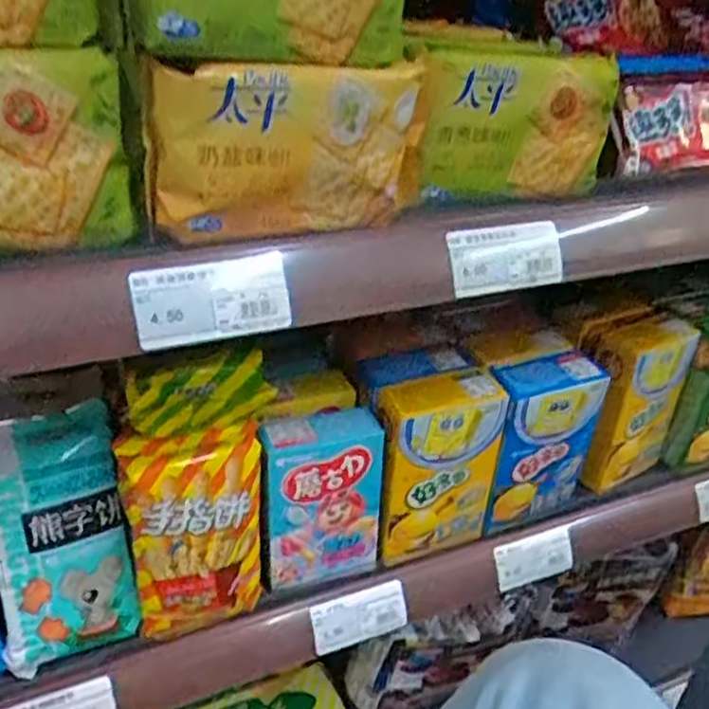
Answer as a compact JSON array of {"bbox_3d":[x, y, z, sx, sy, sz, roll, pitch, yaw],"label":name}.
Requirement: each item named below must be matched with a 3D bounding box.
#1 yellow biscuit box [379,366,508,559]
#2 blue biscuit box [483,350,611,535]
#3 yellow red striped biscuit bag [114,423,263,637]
[{"bbox_3d":[0.063,0.089,0.578,0.094,0.149,0.044,-8,35,-19],"label":"yellow biscuit box"},{"bbox_3d":[0.150,0.073,0.612,0.095,0.141,0.051,-9,35,-21],"label":"blue biscuit box"},{"bbox_3d":[-0.109,0.119,0.504,0.088,0.150,0.043,-8,35,-19],"label":"yellow red striped biscuit bag"}]

